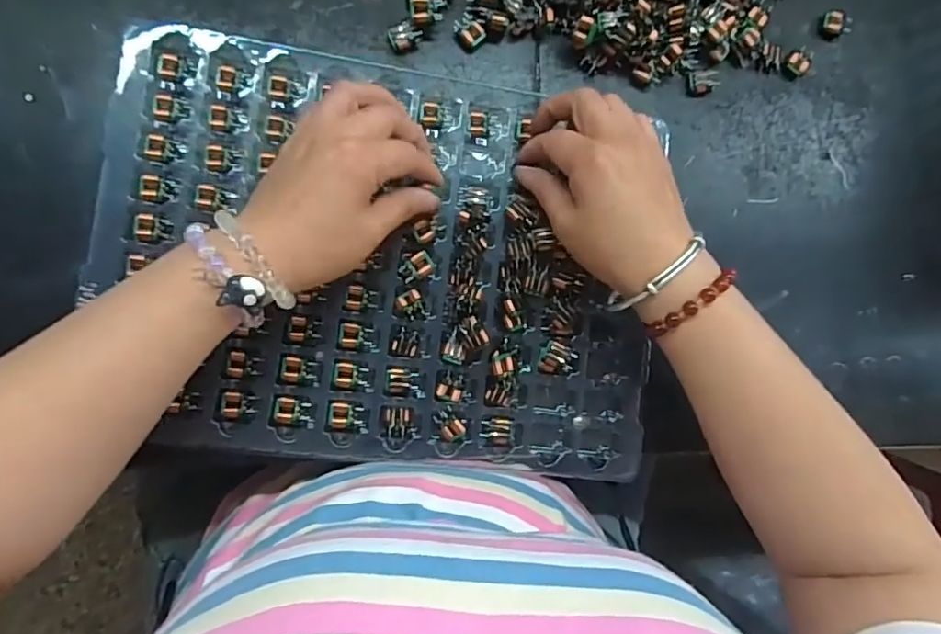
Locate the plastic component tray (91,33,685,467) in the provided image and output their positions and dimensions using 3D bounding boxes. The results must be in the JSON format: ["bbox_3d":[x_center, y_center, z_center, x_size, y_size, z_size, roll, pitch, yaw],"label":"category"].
[{"bbox_3d":[-0.046,-0.033,0.332,0.328,0.019,0.234,6,87,-8],"label":"plastic component tray"}]

